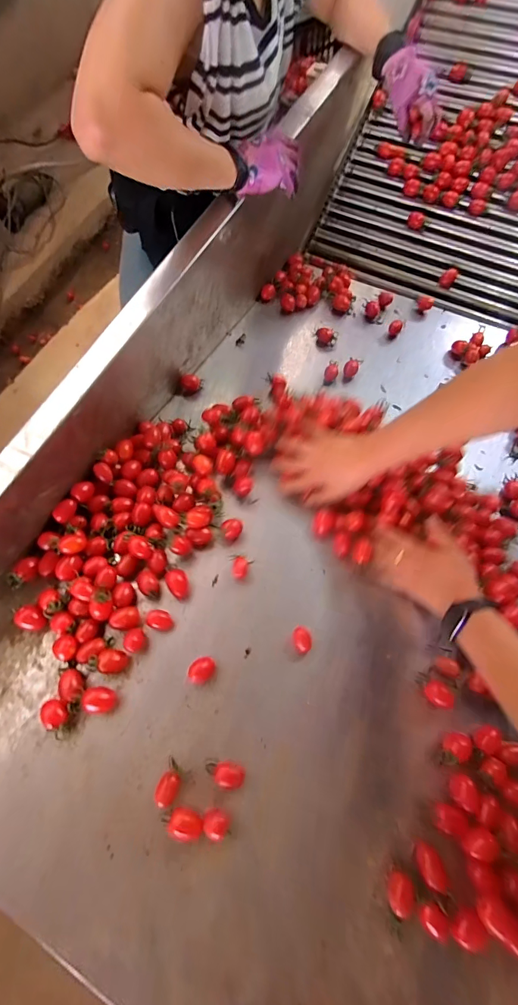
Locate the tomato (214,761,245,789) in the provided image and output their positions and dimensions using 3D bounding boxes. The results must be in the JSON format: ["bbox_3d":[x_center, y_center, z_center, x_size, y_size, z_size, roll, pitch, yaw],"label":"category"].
[{"bbox_3d":[-0.033,0.307,0.432,0.033,0.018,0.023,11,70,5],"label":"tomato"}]

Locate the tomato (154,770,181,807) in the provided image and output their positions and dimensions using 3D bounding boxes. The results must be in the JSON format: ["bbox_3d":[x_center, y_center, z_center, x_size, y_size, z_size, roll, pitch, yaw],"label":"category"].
[{"bbox_3d":[-0.100,0.316,0.426,0.024,0.019,0.030,29,73,11],"label":"tomato"}]

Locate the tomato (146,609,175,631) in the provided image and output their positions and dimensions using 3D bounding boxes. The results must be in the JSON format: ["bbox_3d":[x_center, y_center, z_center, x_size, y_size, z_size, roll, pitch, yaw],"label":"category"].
[{"bbox_3d":[-0.130,0.155,0.504,0.032,0.022,0.025,10,70,4],"label":"tomato"}]

